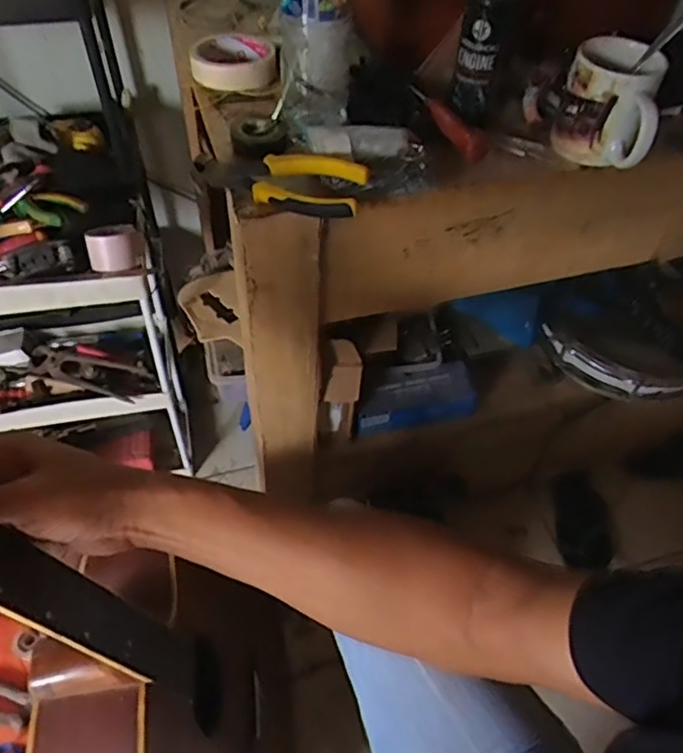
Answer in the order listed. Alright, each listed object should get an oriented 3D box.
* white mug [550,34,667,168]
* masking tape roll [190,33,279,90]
[{"bbox_3d":[0.272,-0.276,0.619,0.095,0.091,0.105,21,54,13],"label":"white mug"},{"bbox_3d":[-0.122,-0.359,0.699,0.097,0.031,0.097,1,52,-2],"label":"masking tape roll"}]

